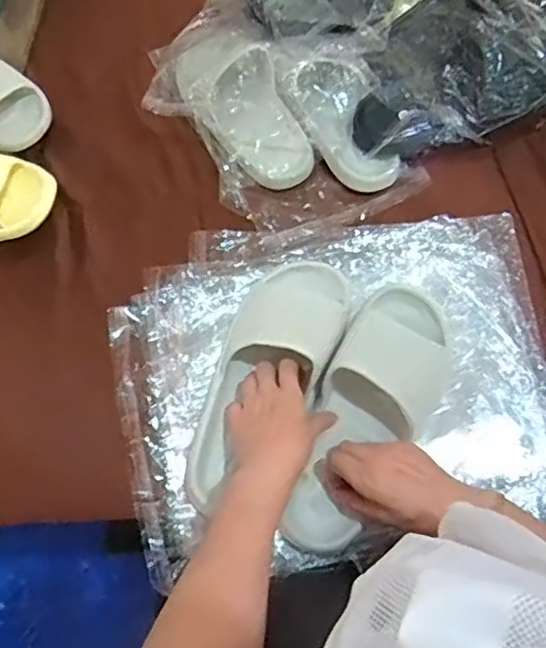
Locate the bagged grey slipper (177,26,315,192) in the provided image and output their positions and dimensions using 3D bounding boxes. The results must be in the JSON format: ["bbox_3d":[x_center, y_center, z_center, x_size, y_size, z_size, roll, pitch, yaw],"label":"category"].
[{"bbox_3d":[-0.039,-0.267,0.724,0.113,0.082,0.220,-23,67,-12],"label":"bagged grey slipper"}]

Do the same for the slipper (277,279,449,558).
[{"bbox_3d":[0.098,0.086,0.586,0.108,0.072,0.286,26,74,12],"label":"slipper"}]

